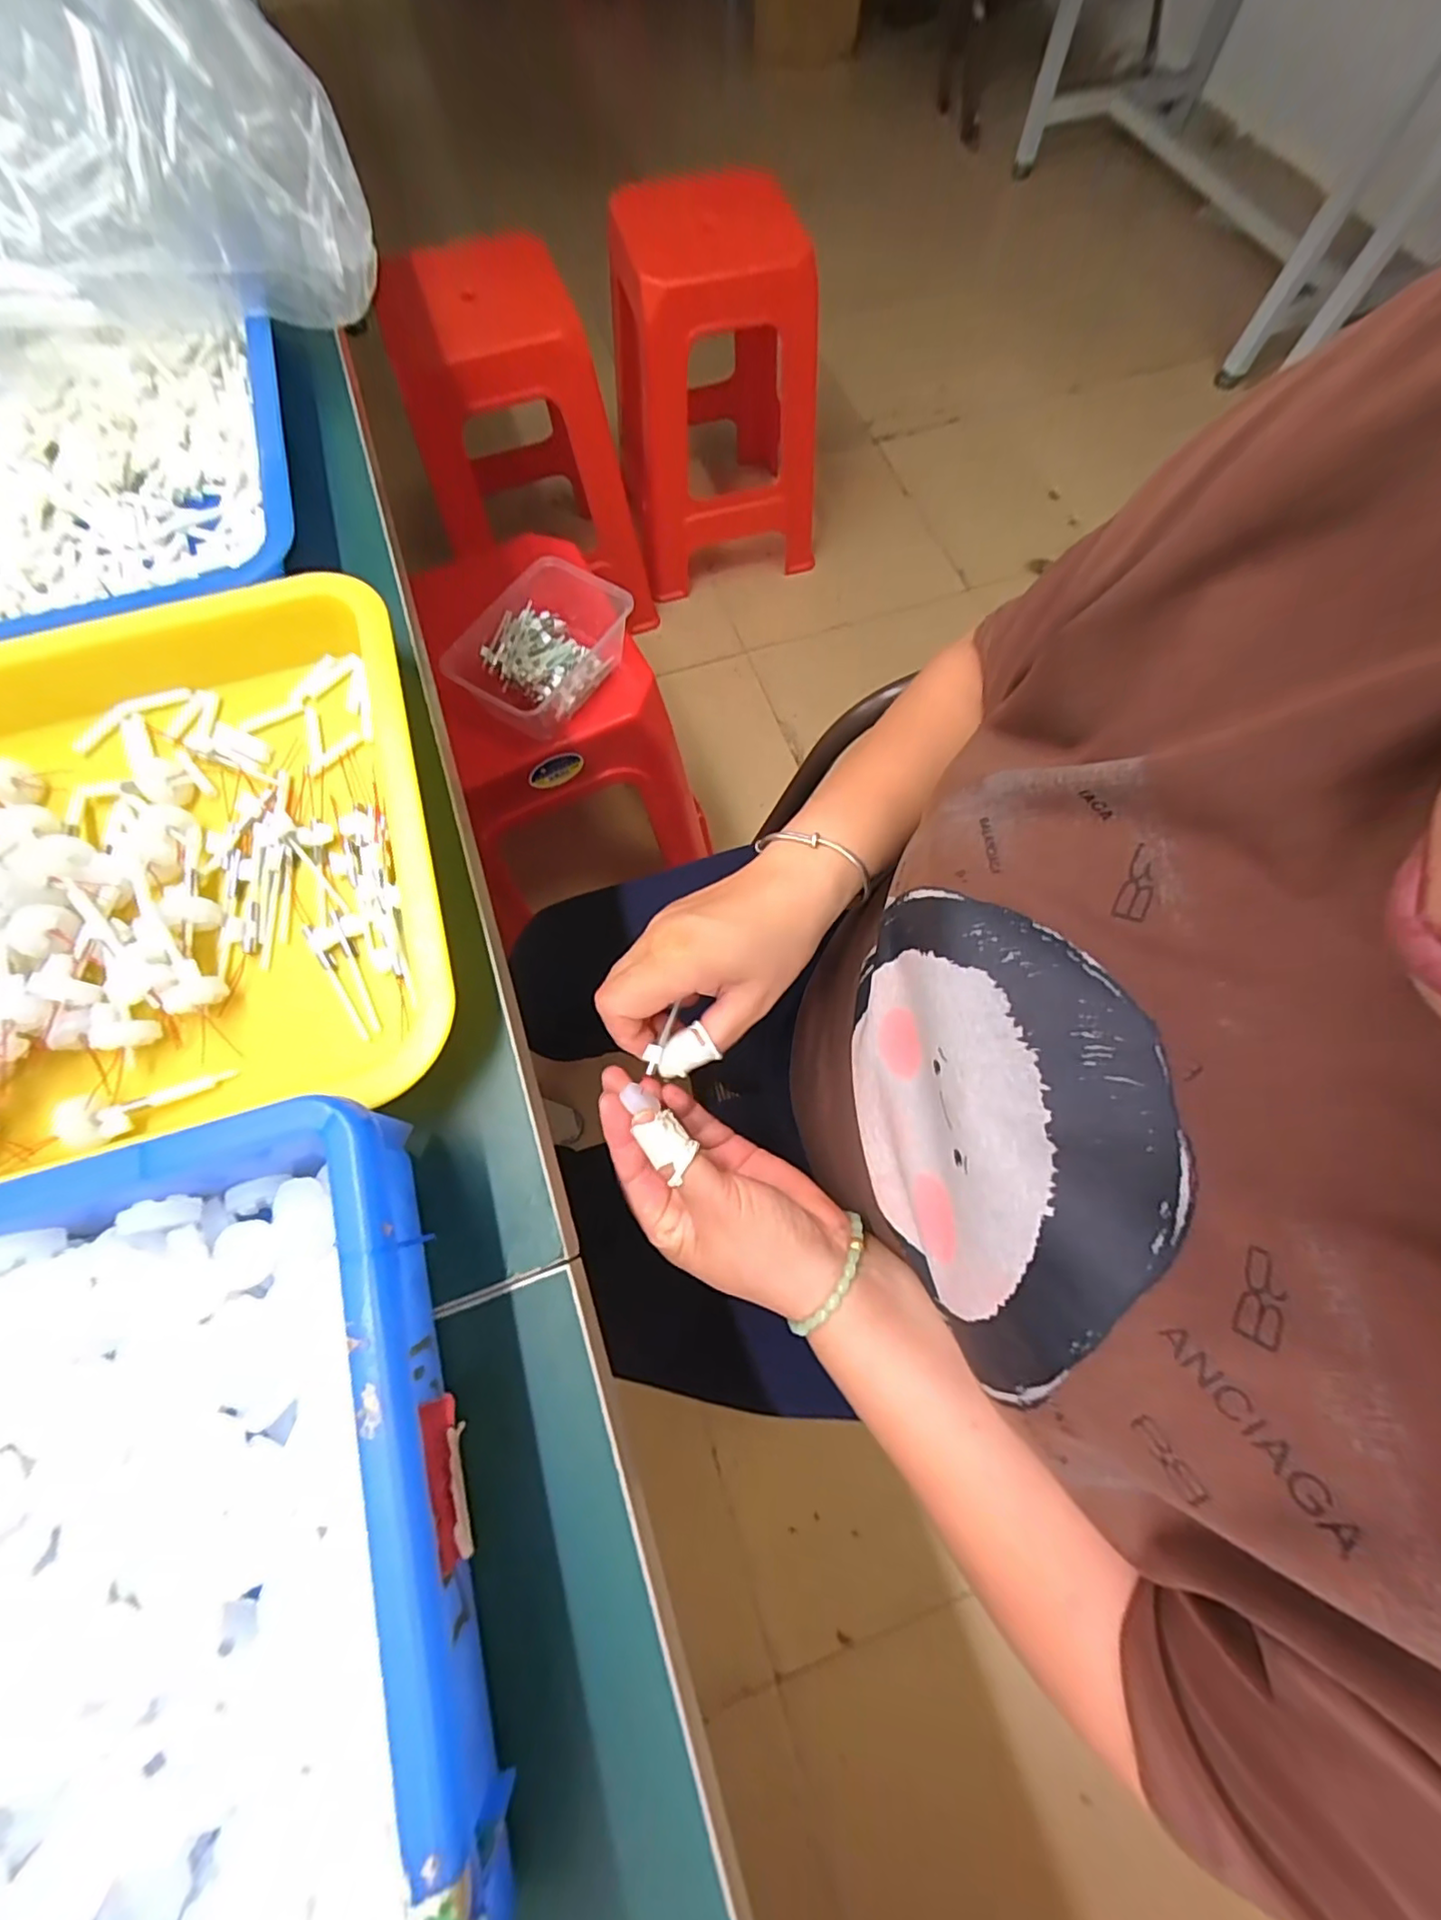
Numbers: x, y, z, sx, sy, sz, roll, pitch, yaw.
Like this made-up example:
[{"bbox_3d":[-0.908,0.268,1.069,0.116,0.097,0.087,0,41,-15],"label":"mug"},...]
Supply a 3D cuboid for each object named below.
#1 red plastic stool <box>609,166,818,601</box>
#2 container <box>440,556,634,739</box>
[{"bbox_3d":[-0.016,-1.039,1.140,0.379,0.446,0.418,-15,71,-5],"label":"red plastic stool"},{"bbox_3d":[-0.175,-0.304,0.606,0.114,0.062,0.173,31,74,10],"label":"container"}]

